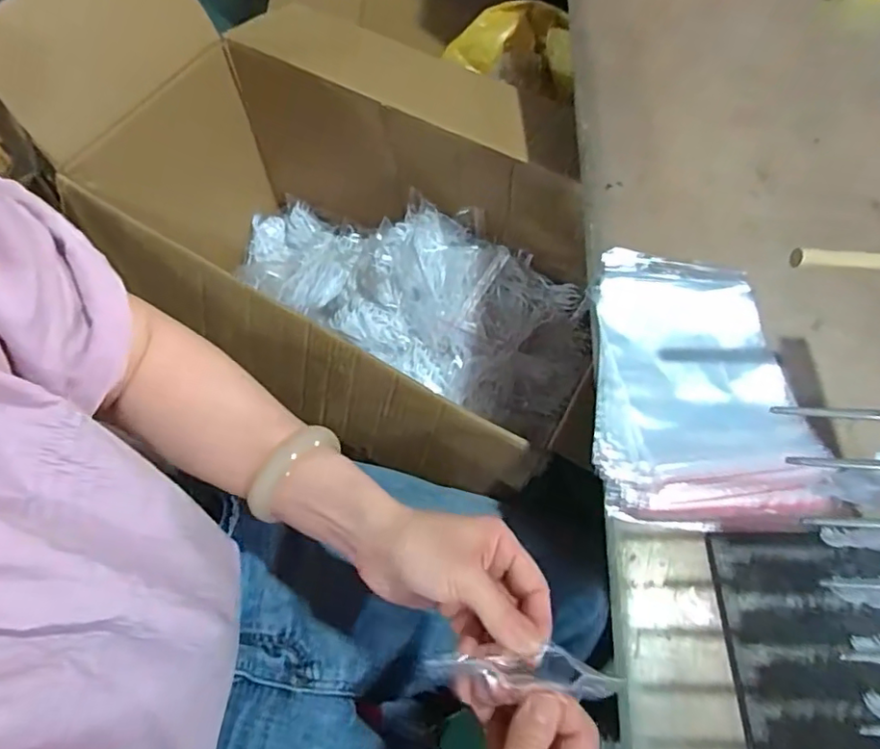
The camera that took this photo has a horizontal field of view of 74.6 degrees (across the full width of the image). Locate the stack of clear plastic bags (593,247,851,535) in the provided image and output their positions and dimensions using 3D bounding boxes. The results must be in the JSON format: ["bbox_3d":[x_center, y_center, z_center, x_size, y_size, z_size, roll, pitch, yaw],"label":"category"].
[{"bbox_3d":[0.182,0.001,0.428,0.144,0.026,0.220,-4,64,-1],"label":"stack of clear plastic bags"}]

